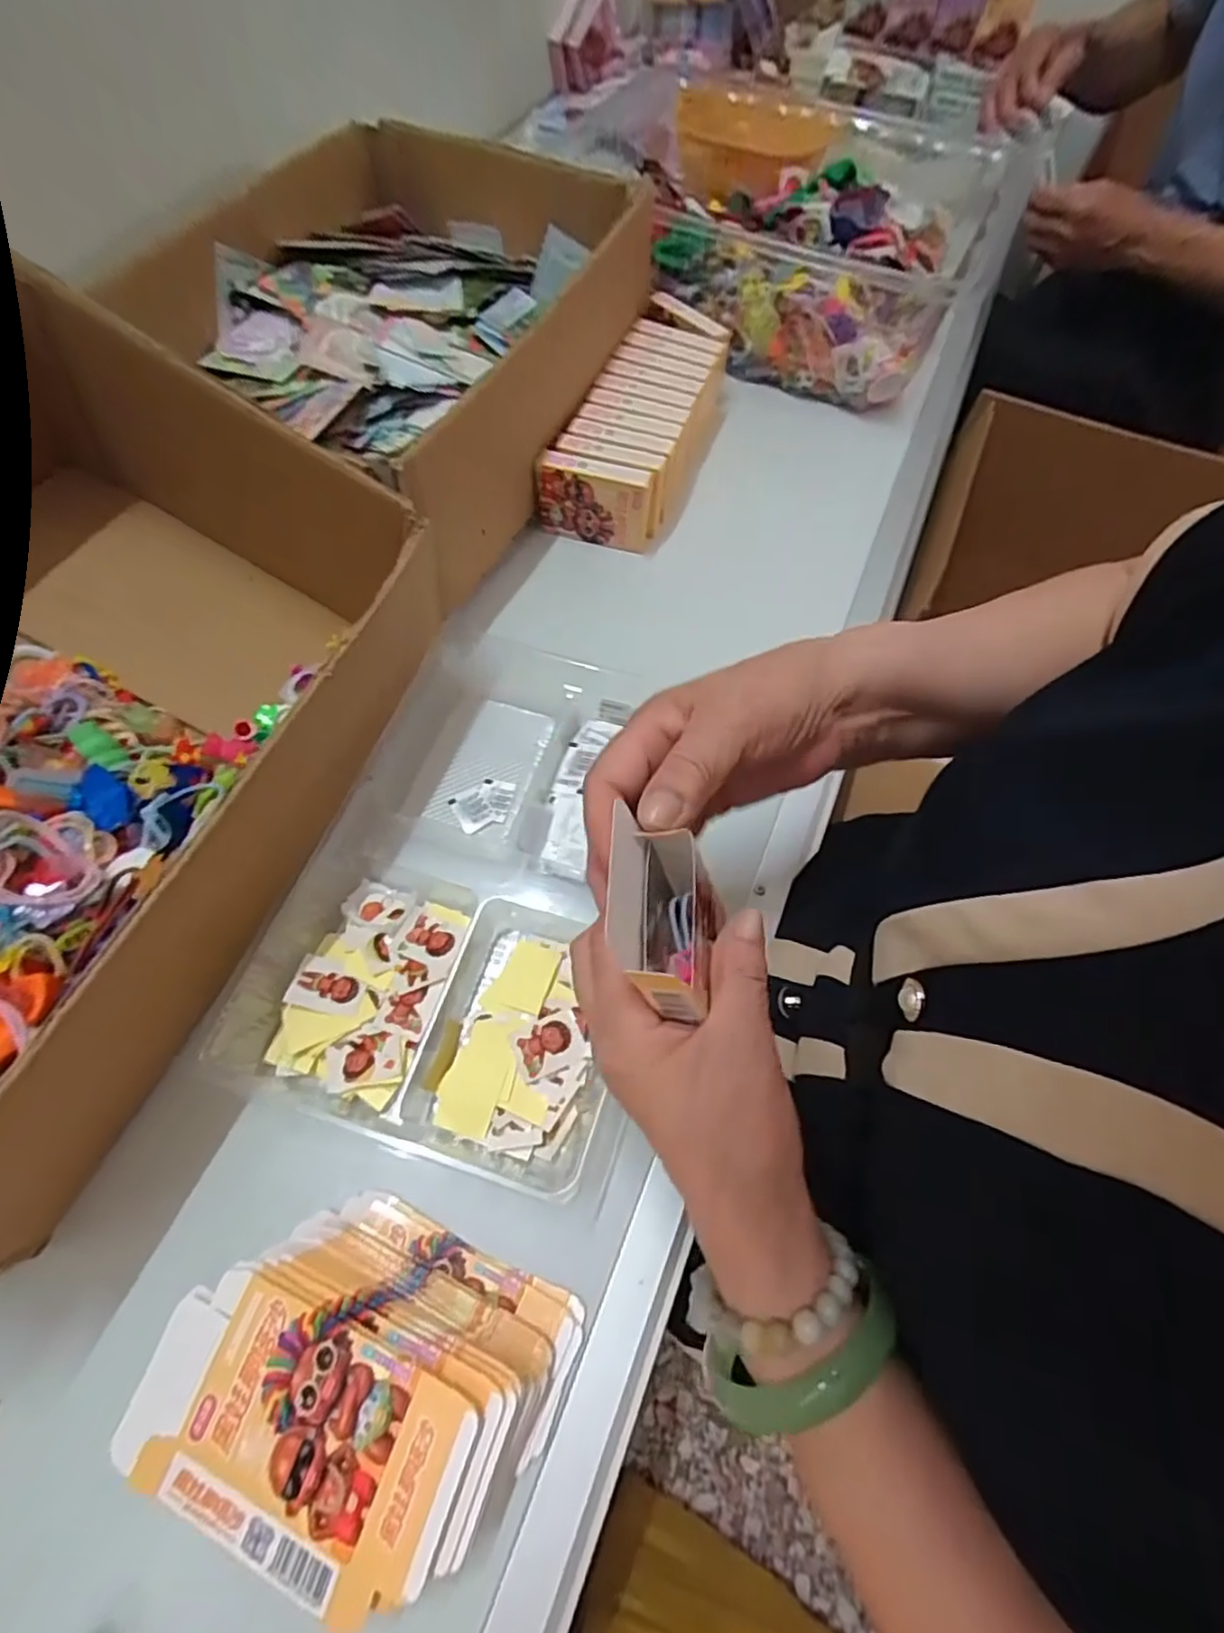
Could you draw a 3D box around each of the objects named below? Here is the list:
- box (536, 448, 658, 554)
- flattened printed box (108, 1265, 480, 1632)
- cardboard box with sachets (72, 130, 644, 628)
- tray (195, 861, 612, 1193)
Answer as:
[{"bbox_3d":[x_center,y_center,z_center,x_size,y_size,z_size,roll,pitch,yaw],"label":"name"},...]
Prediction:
[{"bbox_3d":[-0.013,-0.265,0.547,0.098,0.066,0.027,11,63,3],"label":"box"},{"bbox_3d":[-0.133,0.254,0.266,0.145,0.005,0.081,15,71,17],"label":"flattened printed box"},{"bbox_3d":[-0.178,-0.421,0.553,0.341,0.128,0.423,27,65,11],"label":"cardboard box with sachets"},{"bbox_3d":[-0.097,0.104,0.362,0.200,0.037,0.143,17,64,6],"label":"tray"}]

